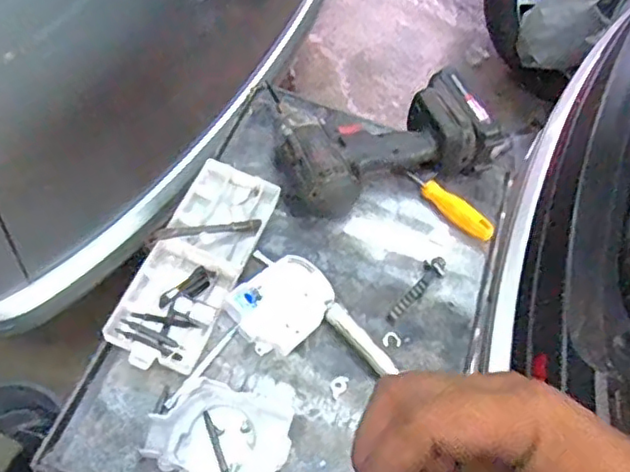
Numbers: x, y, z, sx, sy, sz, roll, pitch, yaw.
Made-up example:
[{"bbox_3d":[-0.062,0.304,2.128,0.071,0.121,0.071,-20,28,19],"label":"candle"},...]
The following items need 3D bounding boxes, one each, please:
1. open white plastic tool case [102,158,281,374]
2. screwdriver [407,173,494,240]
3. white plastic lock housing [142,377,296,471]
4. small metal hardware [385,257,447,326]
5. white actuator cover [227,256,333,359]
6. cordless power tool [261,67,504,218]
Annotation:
[{"bbox_3d":[-0.115,0.022,0.604,0.086,0.026,0.226,20,57,5],"label":"open white plastic tool case"},{"bbox_3d":[0.148,-0.036,0.684,0.118,0.020,0.017,42,61,18],"label":"screwdriver"},{"bbox_3d":[-0.079,0.164,0.523,0.114,0.033,0.094,20,57,5],"label":"white plastic lock housing"},{"bbox_3d":[0.100,0.053,0.622,0.088,0.011,0.020,-39,66,-24],"label":"small metal hardware"},{"bbox_3d":[-0.027,0.065,0.588,0.091,0.031,0.072,-31,67,-25],"label":"white actuator cover"},{"bbox_3d":[0.060,-0.126,0.697,0.228,0.070,0.187,-20,62,-20],"label":"cordless power tool"}]

